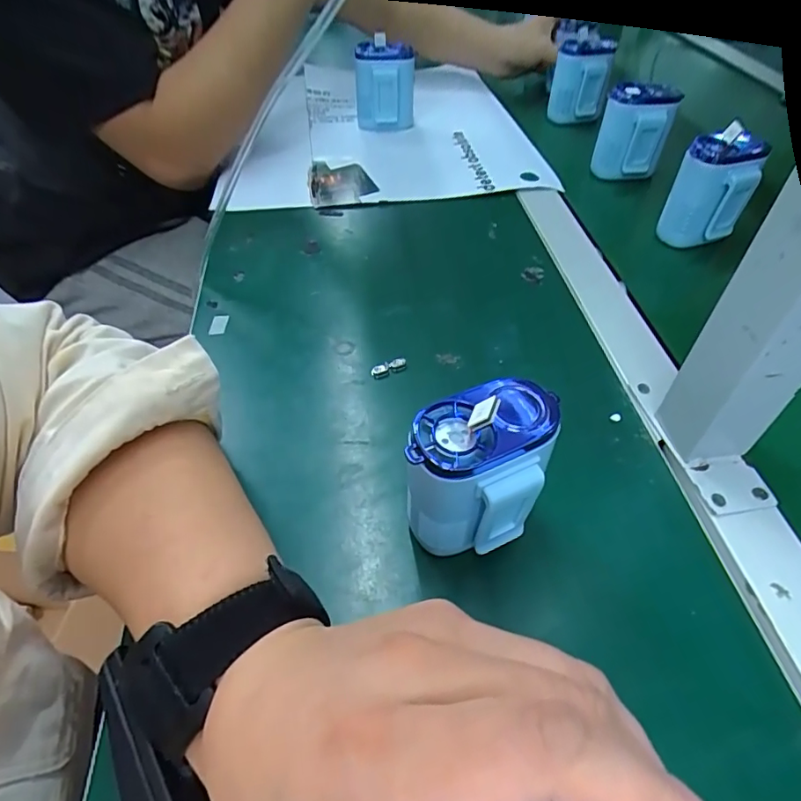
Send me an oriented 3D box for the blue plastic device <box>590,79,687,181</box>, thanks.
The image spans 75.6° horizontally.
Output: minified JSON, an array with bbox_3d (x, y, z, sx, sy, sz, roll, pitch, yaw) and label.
[{"bbox_3d":[0.228,-0.260,0.506,0.062,0.083,0.022,3,49,3],"label":"blue plastic device"}]

